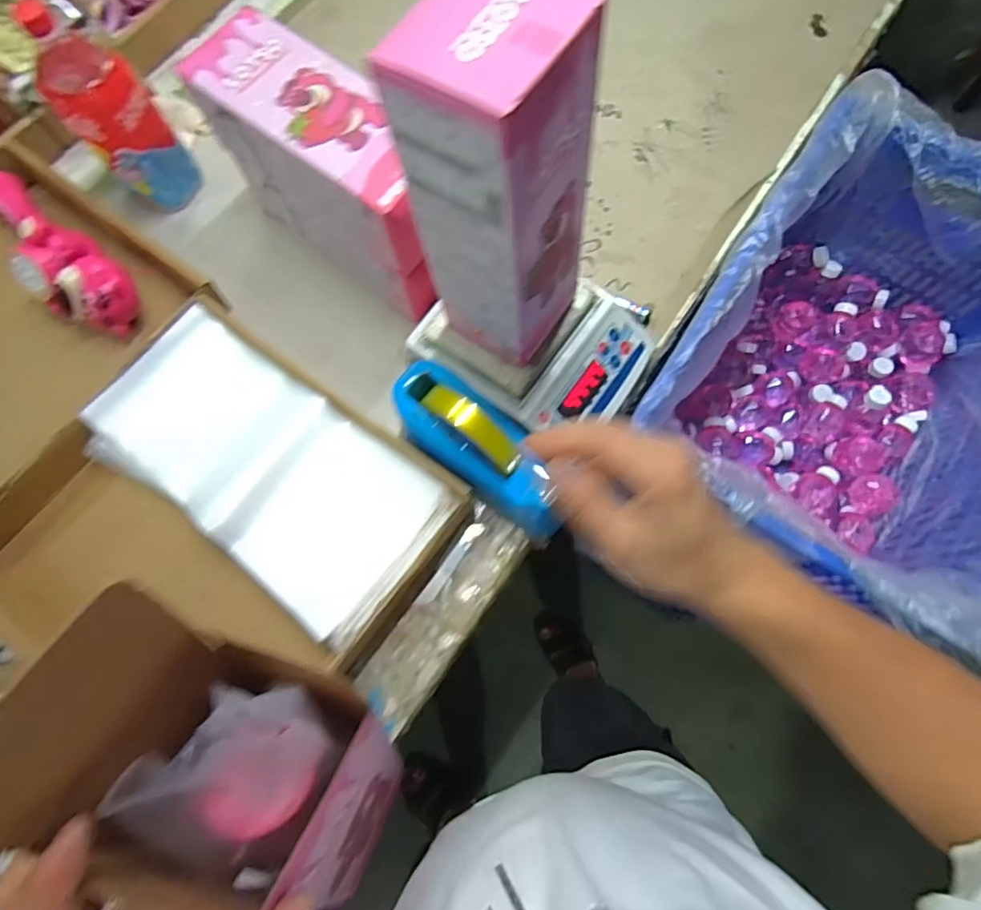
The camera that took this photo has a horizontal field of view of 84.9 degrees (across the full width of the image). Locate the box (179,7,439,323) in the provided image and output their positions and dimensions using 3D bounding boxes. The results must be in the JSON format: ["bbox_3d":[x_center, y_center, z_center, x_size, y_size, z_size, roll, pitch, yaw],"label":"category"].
[{"bbox_3d":[-0.162,-0.296,0.577,0.267,0.183,0.099,38,77,10],"label":"box"}]

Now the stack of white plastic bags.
[{"bbox_3d":[-0.234,0.019,0.578,0.372,0.063,0.192,36,77,9],"label":"stack of white plastic bags"}]

